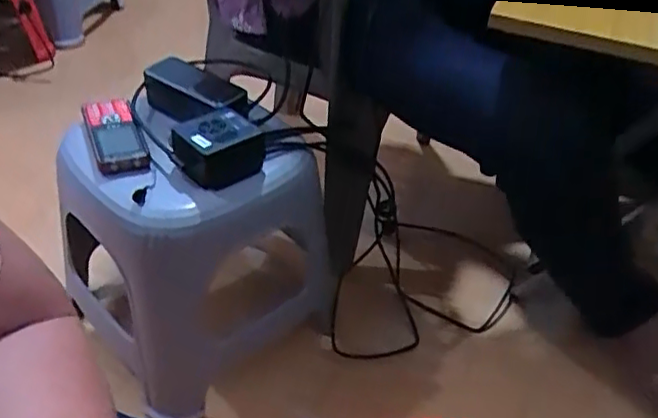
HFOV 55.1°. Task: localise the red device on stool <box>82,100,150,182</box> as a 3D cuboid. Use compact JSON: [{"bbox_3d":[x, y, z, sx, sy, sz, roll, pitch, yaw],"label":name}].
[{"bbox_3d":[-0.233,-0.077,0.687,0.052,0.027,0.120,-14,42,-21],"label":"red device on stool"}]

